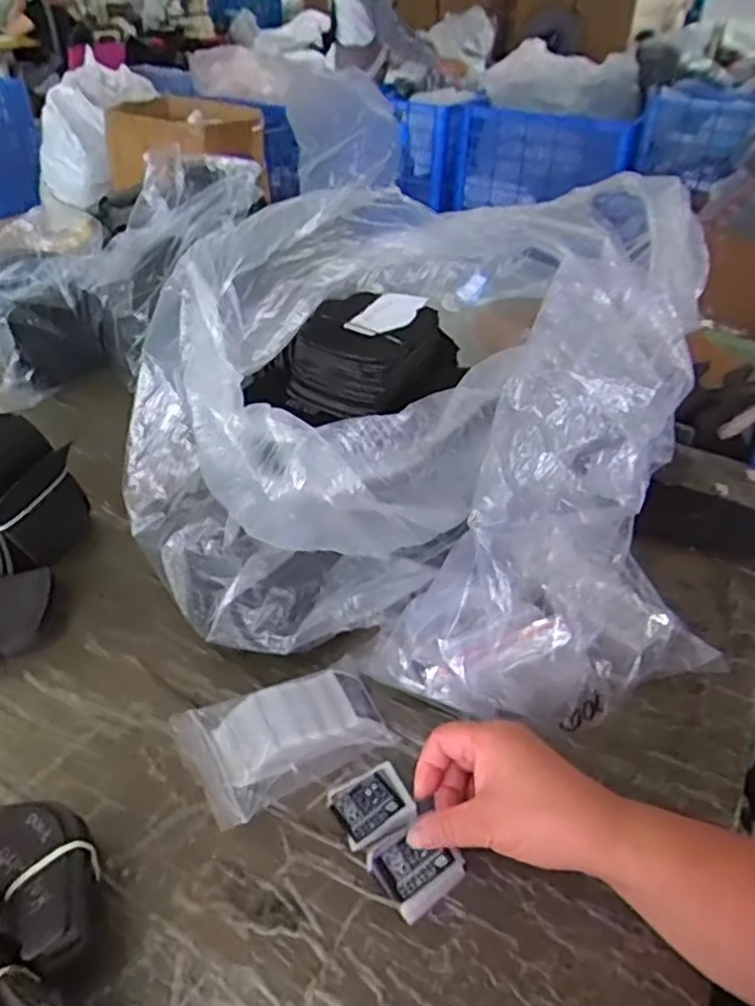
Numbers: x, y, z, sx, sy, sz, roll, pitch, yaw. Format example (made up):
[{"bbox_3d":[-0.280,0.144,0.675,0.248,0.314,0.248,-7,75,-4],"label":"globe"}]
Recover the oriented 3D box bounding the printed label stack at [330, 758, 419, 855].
[{"bbox_3d":[-0.003,0.196,0.440,0.048,0.011,0.045,-19,44,-25],"label":"printed label stack"}]

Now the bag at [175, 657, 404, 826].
[{"bbox_3d":[-0.063,0.157,0.476,0.134,0.030,0.089,-21,45,-27],"label":"bag"}]

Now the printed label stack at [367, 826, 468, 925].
[{"bbox_3d":[0.023,0.219,0.412,0.044,0.017,0.045,-27,41,-29],"label":"printed label stack"}]

